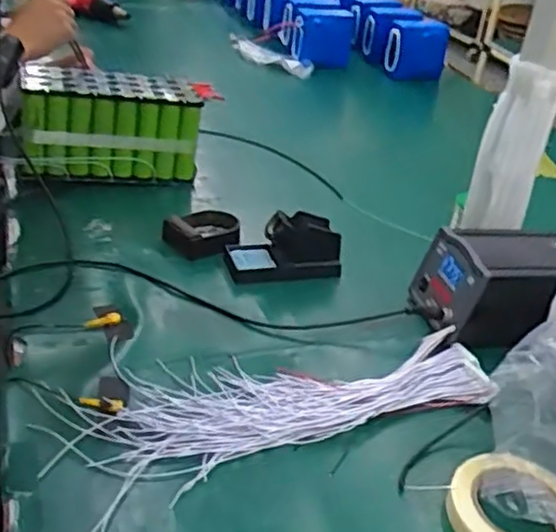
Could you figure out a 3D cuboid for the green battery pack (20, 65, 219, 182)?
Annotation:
[{"bbox_3d":[-0.270,-0.228,1.151,0.287,0.159,0.130,-7,34,-20],"label":"green battery pack"}]

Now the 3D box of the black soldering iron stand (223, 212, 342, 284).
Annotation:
[{"bbox_3d":[0.010,-0.025,0.947,0.152,0.072,0.069,0,32,-10],"label":"black soldering iron stand"}]

